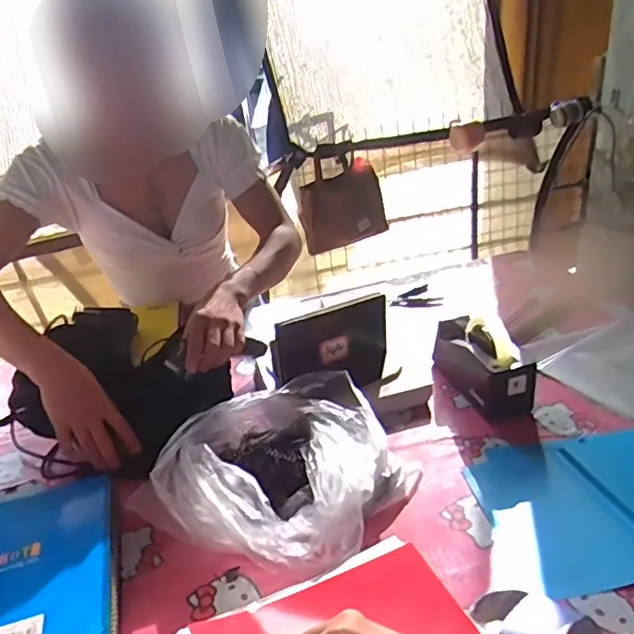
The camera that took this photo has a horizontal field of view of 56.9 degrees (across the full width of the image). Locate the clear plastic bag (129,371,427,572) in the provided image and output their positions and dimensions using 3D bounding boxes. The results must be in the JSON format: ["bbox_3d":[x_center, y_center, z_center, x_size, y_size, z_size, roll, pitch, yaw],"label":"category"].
[{"bbox_3d":[-0.039,0.193,0.781,0.290,0.092,0.288,11,30,30],"label":"clear plastic bag"}]

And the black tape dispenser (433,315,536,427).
[{"bbox_3d":[0.261,0.074,0.936,0.077,0.106,0.204,-12,26,-13],"label":"black tape dispenser"}]

